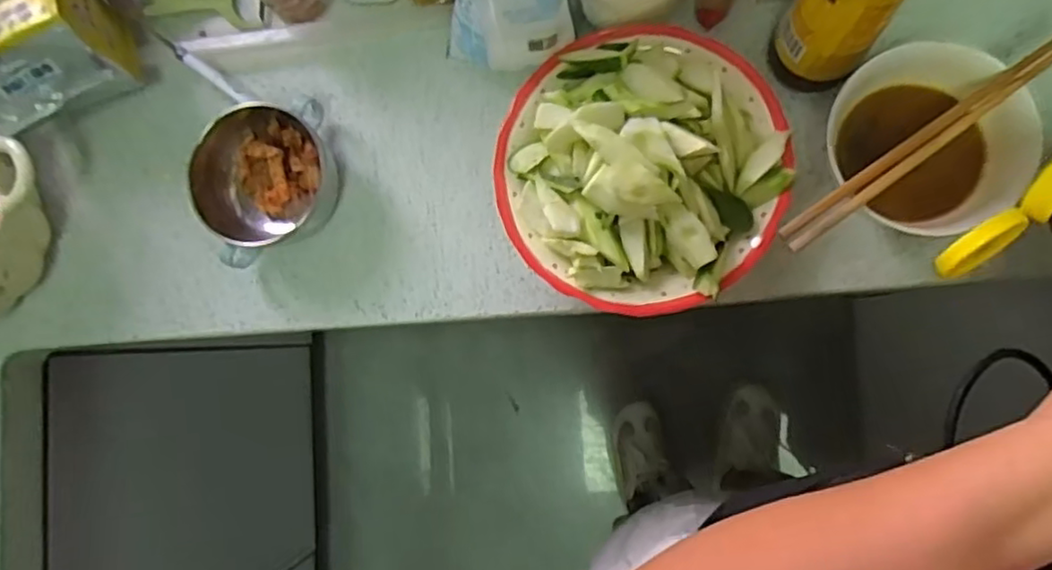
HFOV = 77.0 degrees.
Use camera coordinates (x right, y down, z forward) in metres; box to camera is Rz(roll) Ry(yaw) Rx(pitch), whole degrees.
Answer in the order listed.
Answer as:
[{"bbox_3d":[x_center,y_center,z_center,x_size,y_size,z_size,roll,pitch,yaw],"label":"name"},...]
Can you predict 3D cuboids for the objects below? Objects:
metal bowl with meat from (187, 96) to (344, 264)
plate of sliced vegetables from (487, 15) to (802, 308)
[{"bbox_3d":[-0.205,-0.086,0.534,0.103,0.058,0.110,-1,84,8],"label":"metal bowl with meat"},{"bbox_3d":[0.081,-0.084,0.476,0.200,0.085,0.198,-1,84,8],"label":"plate of sliced vegetables"}]

